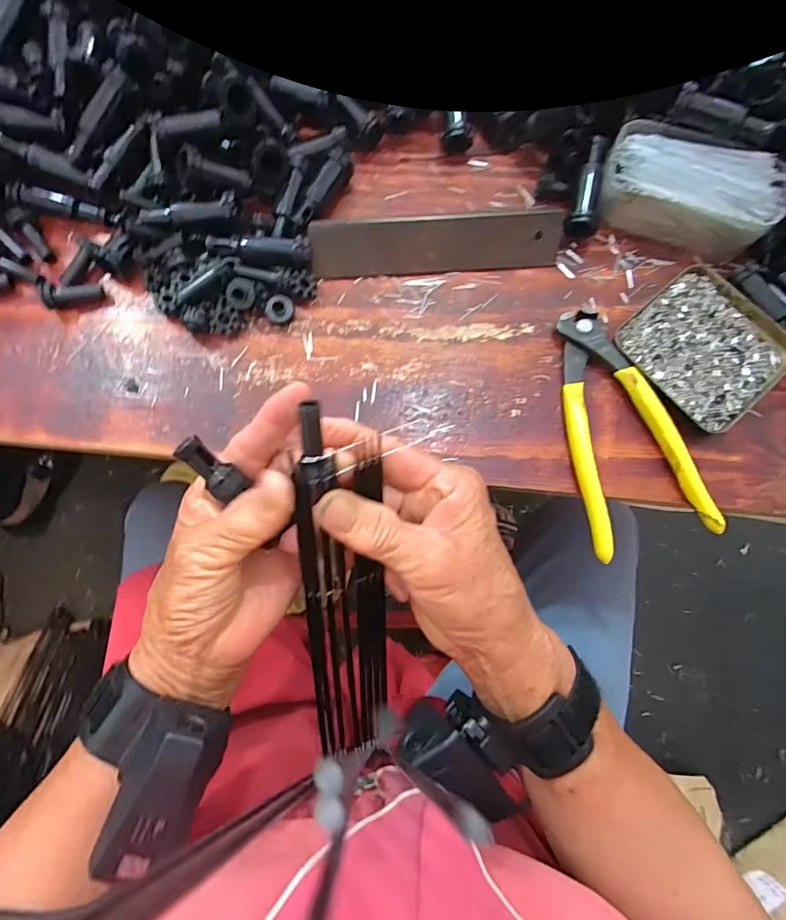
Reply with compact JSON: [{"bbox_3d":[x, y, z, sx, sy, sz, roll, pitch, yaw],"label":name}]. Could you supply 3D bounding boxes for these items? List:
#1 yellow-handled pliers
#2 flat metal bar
[{"bbox_3d":[0.153,-0.024,0.306,0.077,0.017,0.161,-7,80,-3],"label":"yellow-handled pliers"},{"bbox_3d":[0.031,-0.152,0.333,0.174,0.006,0.036,-4,116,-2],"label":"flat metal bar"}]

